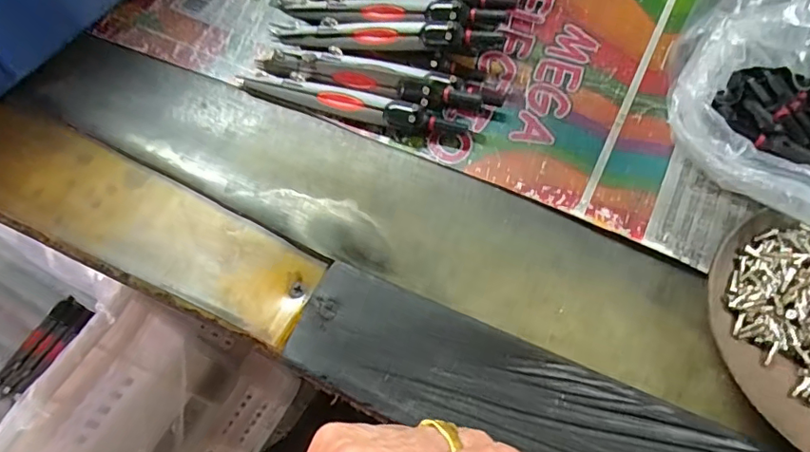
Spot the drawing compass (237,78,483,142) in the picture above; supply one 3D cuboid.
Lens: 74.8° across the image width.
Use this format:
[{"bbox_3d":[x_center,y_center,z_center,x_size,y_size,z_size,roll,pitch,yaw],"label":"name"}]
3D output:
[{"bbox_3d":[-0.028,-0.064,0.279,0.132,0.013,0.014,15,63,11],"label":"drawing compass"}]

